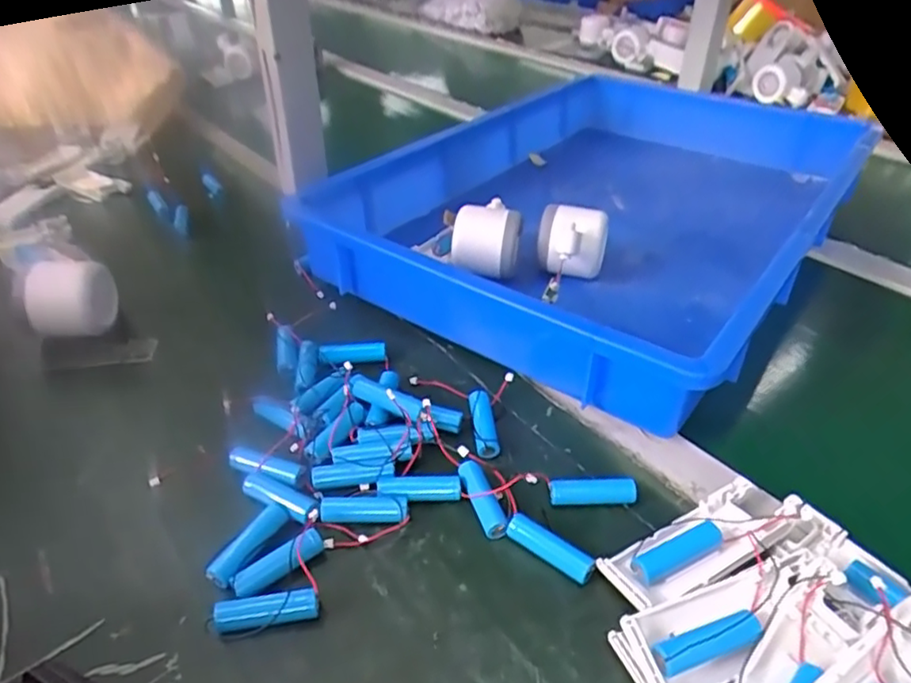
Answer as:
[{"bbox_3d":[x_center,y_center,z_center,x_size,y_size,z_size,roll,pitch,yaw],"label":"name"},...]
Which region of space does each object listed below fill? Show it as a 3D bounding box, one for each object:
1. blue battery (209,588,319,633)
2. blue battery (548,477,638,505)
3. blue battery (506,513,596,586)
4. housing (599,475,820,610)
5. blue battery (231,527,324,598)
[{"bbox_3d":[-0.093,0.134,0.312,0.050,0.015,0.011,-6,38,-6],"label":"blue battery"},{"bbox_3d":[0.080,0.088,0.368,0.049,0.014,0.011,0,38,2],"label":"blue battery"},{"bbox_3d":[0.052,0.112,0.339,0.048,0.014,0.014,25,45,30],"label":"blue battery"},{"bbox_3d":[0.136,0.105,0.336,0.117,0.021,0.039,-19,41,-21],"label":"housing"},{"bbox_3d":[-0.093,0.115,0.330,0.049,0.011,0.012,-25,44,-27],"label":"blue battery"}]

